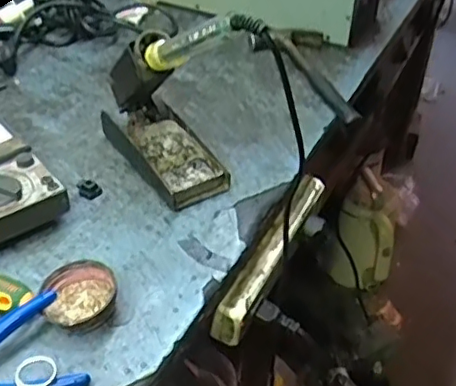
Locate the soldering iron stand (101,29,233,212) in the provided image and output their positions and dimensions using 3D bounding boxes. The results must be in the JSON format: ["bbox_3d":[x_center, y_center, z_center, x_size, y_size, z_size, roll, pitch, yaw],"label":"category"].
[{"bbox_3d":[-0.069,-0.083,0.617,0.070,0.129,0.161,-23,46,-27],"label":"soldering iron stand"}]

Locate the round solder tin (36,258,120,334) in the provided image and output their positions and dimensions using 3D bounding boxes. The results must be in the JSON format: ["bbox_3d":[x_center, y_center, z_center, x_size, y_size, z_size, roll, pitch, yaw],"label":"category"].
[{"bbox_3d":[-0.120,0.085,0.496,0.058,0.021,0.062,1,40,-1],"label":"round solder tin"}]

